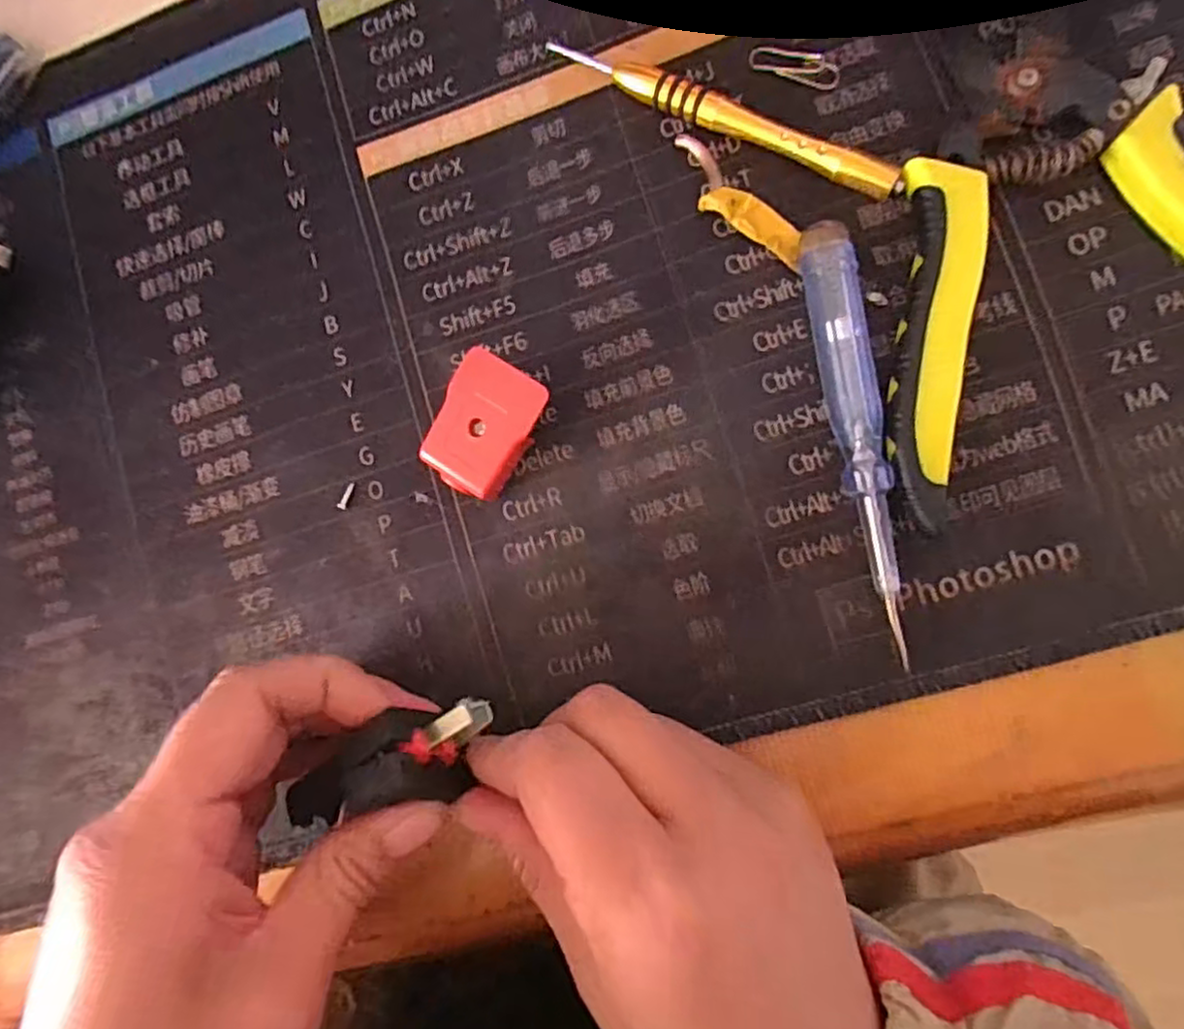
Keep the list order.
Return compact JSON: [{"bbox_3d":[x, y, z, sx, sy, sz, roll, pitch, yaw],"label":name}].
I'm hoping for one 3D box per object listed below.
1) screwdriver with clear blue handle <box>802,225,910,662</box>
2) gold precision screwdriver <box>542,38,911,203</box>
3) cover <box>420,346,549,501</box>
[{"bbox_3d":[0.076,-0.021,0.196,0.015,0.013,0.119,-11,86,8],"label":"screwdriver with clear blue handle"},{"bbox_3d":[0.038,-0.121,0.209,0.113,0.012,0.012,32,93,9],"label":"gold precision screwdriver"},{"bbox_3d":[-0.032,-0.026,0.213,0.028,0.015,0.039,31,93,9],"label":"cover"}]

